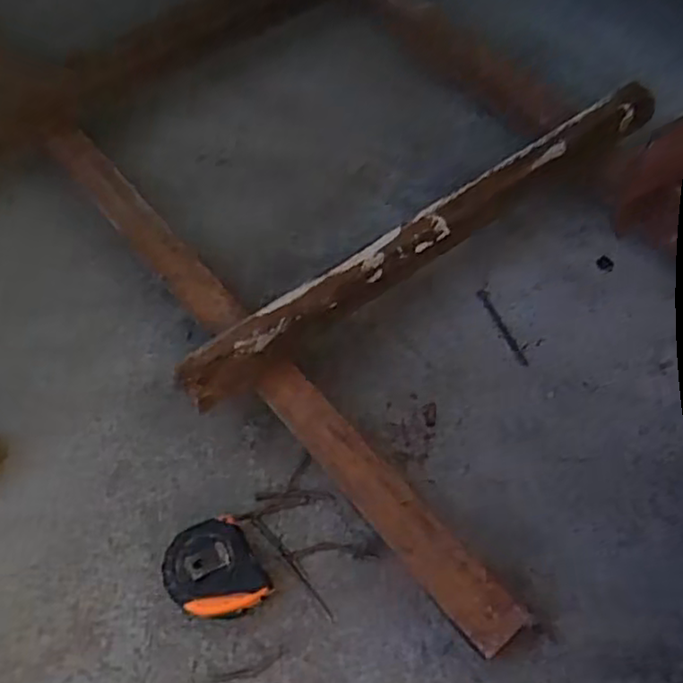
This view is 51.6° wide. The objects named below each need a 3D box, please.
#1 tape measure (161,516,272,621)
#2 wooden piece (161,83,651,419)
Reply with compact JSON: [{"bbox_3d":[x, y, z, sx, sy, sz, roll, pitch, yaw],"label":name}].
[{"bbox_3d":[-0.112,0.204,0.624,0.080,0.045,0.090,-28,62,-11],"label":"tape measure"},{"bbox_3d":[0.100,-0.114,0.746,0.612,0.032,0.045,-32,63,-15],"label":"wooden piece"}]

